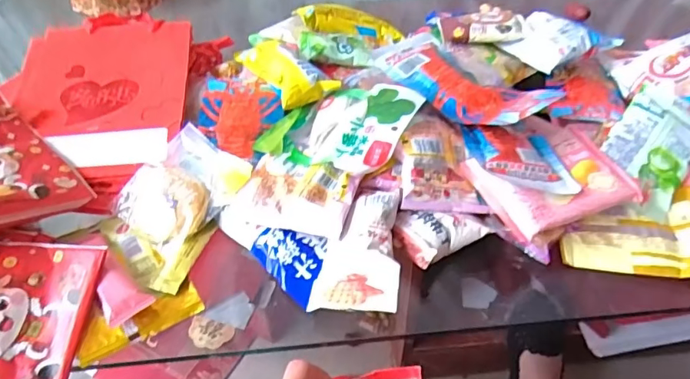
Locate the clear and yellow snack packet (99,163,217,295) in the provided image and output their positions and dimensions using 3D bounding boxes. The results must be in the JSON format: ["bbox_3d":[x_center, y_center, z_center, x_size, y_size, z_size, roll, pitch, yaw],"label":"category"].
[{"bbox_3d":[-0.178,0.032,0.485,0.096,0.035,0.131,-34,54,-26],"label":"clear and yellow snack packet"}]

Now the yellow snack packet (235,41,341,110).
[{"bbox_3d":[-0.074,-0.148,0.596,0.065,0.041,0.145,-26,50,-19],"label":"yellow snack packet"}]

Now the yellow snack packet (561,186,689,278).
[{"bbox_3d":[0.283,0.034,0.470,0.144,0.020,0.100,6,47,9],"label":"yellow snack packet"}]

